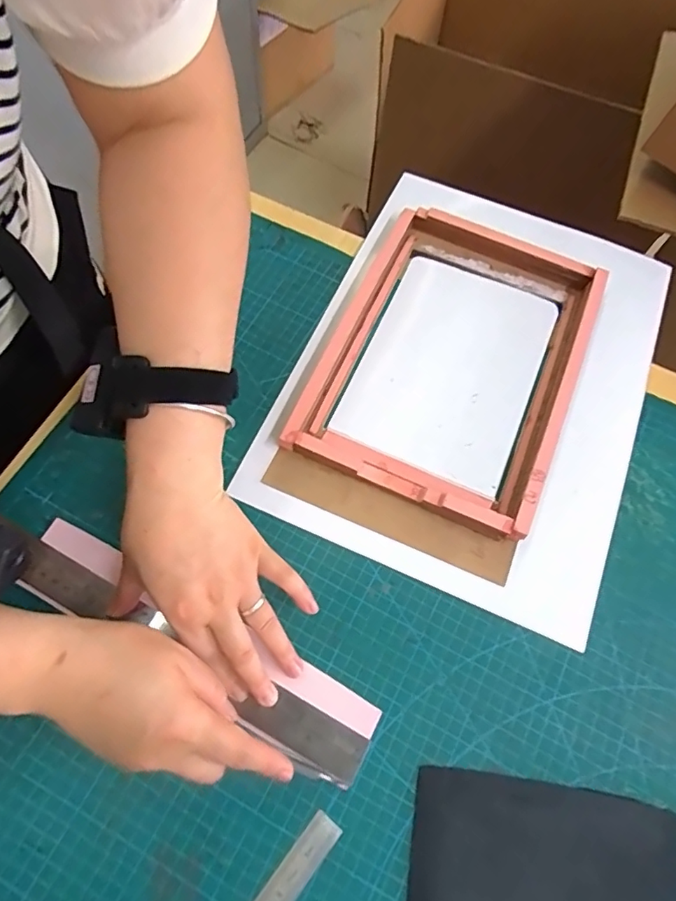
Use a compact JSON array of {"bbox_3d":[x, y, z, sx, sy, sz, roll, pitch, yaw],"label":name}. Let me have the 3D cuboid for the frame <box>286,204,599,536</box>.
[{"bbox_3d":[0.102,-0.088,0.466,0.209,0.029,0.283,23,68,7],"label":"frame"}]

